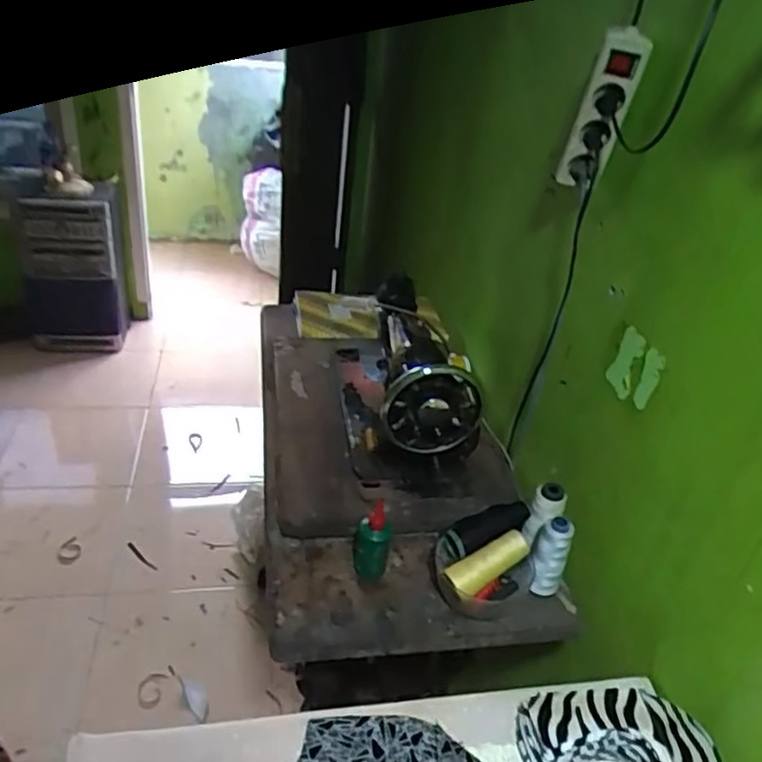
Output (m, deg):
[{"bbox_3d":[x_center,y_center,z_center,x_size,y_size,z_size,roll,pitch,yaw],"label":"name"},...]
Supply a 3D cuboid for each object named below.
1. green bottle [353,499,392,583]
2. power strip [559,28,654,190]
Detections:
[{"bbox_3d":[-0.012,0.209,0.833,0.045,0.093,0.039,7,32,1],"label":"green bottle"},{"bbox_3d":[0.256,-0.306,0.755,0.049,0.203,0.049,4,53,-5],"label":"power strip"}]

